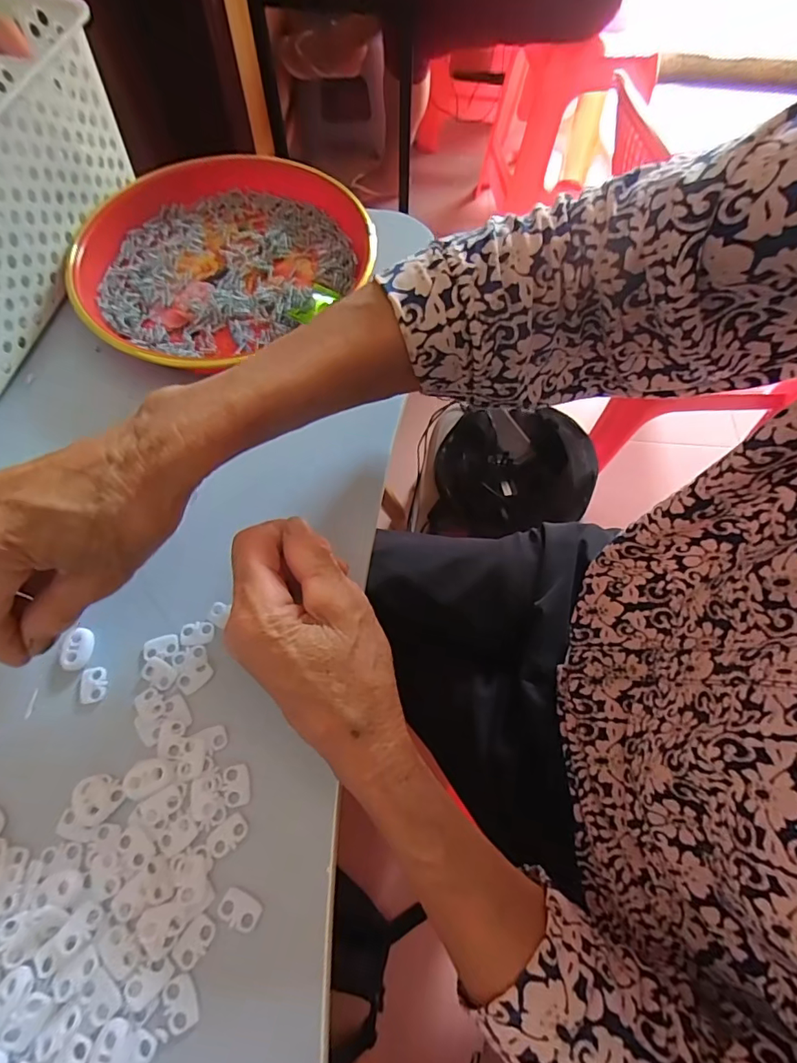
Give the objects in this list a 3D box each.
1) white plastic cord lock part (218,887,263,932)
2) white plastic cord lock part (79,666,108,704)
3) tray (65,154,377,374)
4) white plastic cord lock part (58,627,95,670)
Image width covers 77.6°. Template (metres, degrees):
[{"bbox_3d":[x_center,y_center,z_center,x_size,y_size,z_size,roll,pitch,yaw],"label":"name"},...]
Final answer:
[{"bbox_3d":[-0.069,0.165,0.216,0.018,0.004,0.012,23,66,8],"label":"white plastic cord lock part"},{"bbox_3d":[-0.161,0.080,0.261,0.013,0.004,0.018,-12,66,-8],"label":"white plastic cord lock part"},{"bbox_3d":[-0.140,-0.216,0.381,0.194,0.032,0.217,39,69,15],"label":"tray"},{"bbox_3d":[-0.173,0.063,0.267,0.015,0.004,0.022,-4,65,-4],"label":"white plastic cord lock part"}]

